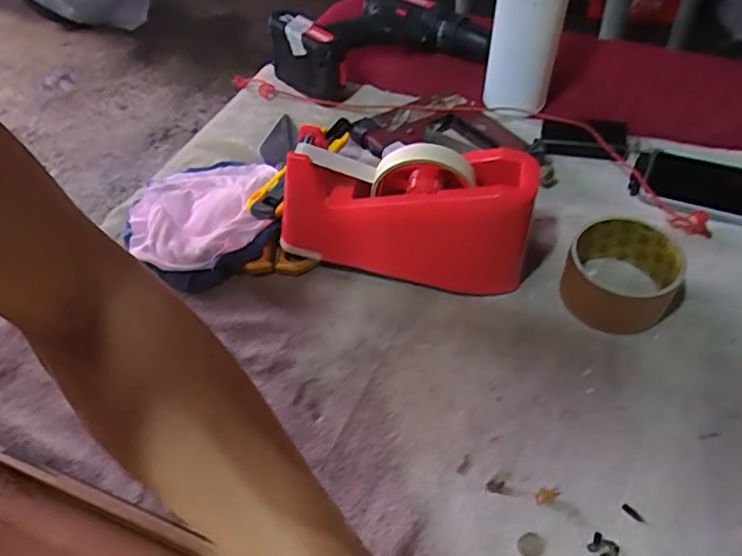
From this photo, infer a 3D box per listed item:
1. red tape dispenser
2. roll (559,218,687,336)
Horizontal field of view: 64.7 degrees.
[{"bbox_3d":[0.023,-0.055,0.482,0.210,0.114,0.062,6,49,8],"label":"red tape dispenser"},{"bbox_3d":[0.197,-0.002,0.463,0.080,0.057,0.080,-1,48,1],"label":"roll"}]

